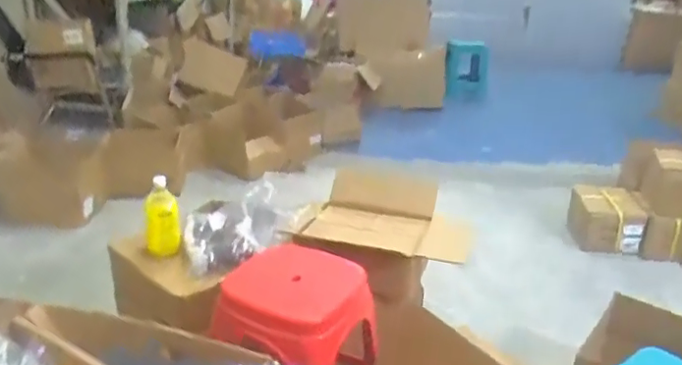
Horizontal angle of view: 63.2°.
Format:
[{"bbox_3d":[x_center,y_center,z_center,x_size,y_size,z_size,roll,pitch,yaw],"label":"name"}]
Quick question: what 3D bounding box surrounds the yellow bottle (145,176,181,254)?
[{"bbox_3d":[-0.440,0.082,1.363,0.083,0.174,0.086,-6,24,-19],"label":"yellow bottle"}]

